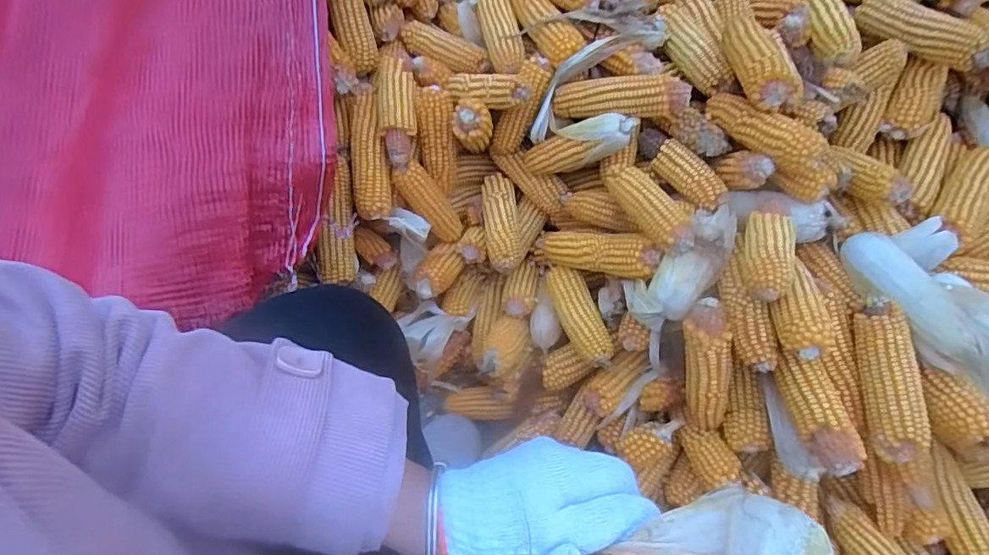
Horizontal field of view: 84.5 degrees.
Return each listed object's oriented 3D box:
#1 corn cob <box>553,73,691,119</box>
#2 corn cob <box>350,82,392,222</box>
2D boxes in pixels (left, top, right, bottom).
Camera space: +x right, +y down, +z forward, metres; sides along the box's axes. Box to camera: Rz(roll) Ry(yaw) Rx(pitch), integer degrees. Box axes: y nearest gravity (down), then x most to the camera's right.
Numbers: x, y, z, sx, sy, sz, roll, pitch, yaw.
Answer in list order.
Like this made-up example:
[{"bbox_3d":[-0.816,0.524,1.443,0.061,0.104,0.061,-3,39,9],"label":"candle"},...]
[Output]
[{"bbox_3d":[0.141,-0.203,0.622,0.150,0.044,0.037,8,57,30],"label":"corn cob"},{"bbox_3d":[-0.155,-0.157,0.669,0.044,0.038,0.167,-8,83,0],"label":"corn cob"}]

